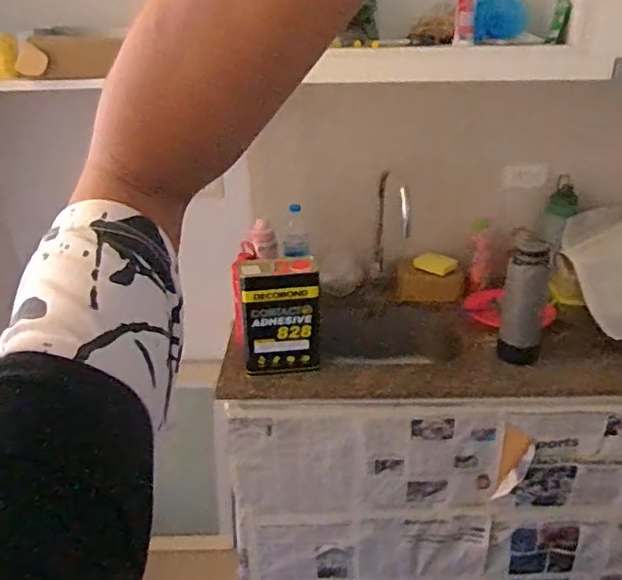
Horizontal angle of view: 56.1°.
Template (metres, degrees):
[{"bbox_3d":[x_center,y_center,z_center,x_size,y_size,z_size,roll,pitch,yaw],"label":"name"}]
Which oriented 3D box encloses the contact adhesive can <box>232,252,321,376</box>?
[{"bbox_3d":[-0.075,0.053,1.310,0.184,0.233,0.105,-3,25,-4],"label":"contact adhesive can"}]

